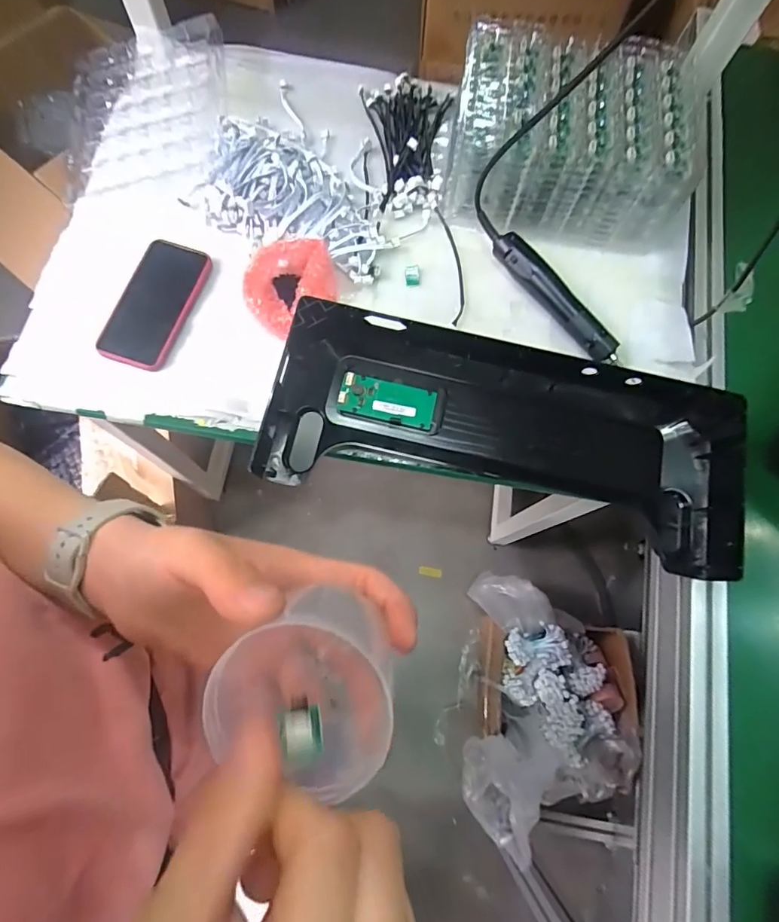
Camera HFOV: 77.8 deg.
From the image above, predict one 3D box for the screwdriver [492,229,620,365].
[{"bbox_3d":[0.207,-0.202,0.601,0.040,0.039,0.204,-38,79,-11],"label":"screwdriver"}]

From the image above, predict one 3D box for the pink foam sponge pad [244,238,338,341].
[{"bbox_3d":[-0.114,-0.200,0.567,0.104,0.037,0.102,-11,75,-5],"label":"pink foam sponge pad"}]

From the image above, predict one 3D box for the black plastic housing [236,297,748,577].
[{"bbox_3d":[0.126,-0.025,0.531,0.504,0.072,0.190,12,74,1],"label":"black plastic housing"}]

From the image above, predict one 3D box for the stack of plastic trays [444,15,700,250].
[{"bbox_3d":[0.229,-0.413,0.621,0.290,0.103,0.218,9,74,0],"label":"stack of plastic trays"}]

